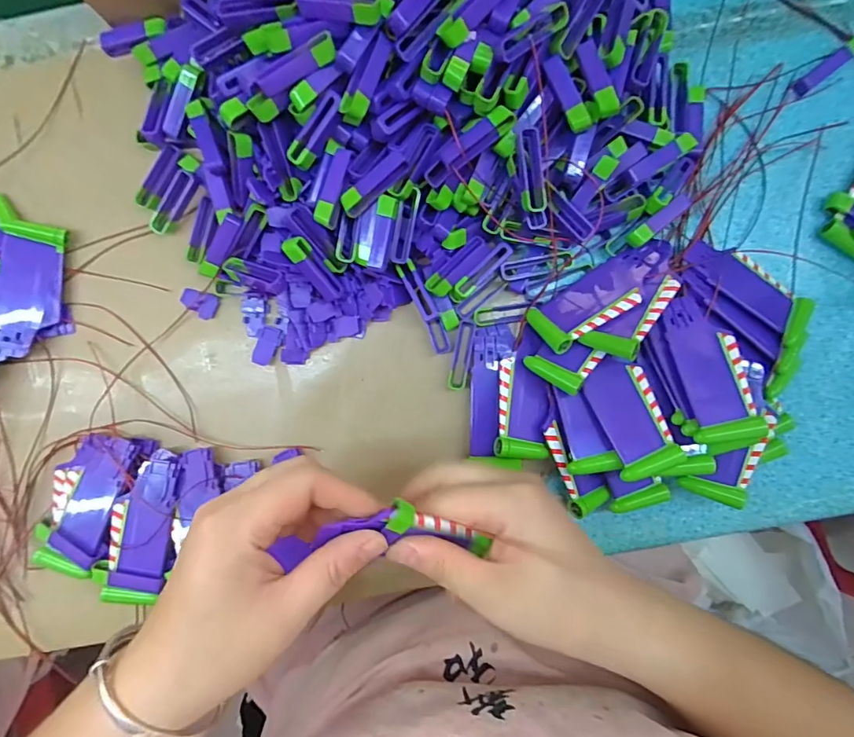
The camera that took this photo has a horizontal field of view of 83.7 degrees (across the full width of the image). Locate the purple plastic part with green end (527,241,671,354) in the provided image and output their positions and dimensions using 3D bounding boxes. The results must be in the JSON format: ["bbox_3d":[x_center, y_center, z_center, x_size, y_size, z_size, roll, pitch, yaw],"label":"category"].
[{"bbox_3d":[0.114,-0.049,0.303,0.100,0.014,0.039,-33,49,3],"label":"purple plastic part with green end"}]

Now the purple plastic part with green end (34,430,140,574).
[{"bbox_3d":[-0.226,0.088,0.316,0.044,0.011,0.085,13,78,2],"label":"purple plastic part with green end"}]

